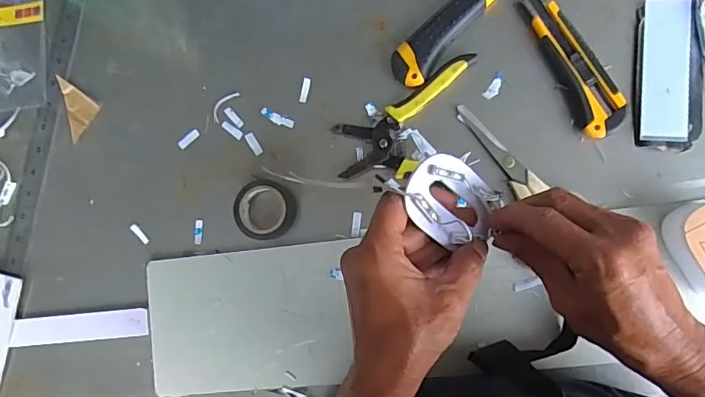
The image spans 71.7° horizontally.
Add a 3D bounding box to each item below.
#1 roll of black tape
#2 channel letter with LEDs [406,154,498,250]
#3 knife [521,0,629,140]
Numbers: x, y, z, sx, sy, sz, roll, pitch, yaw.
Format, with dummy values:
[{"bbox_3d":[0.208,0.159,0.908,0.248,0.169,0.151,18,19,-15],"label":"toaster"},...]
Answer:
[{"bbox_3d":[-0.089,0.012,0.491,0.058,0.019,0.057,-1,85,8],"label":"roll of black tape"},{"bbox_3d":[0.069,0.003,0.332,0.078,0.011,0.052,36,89,-31],"label":"channel letter with LEDs"},{"bbox_3d":[0.210,-0.132,0.463,0.039,0.020,0.152,-22,82,6],"label":"knife"}]

